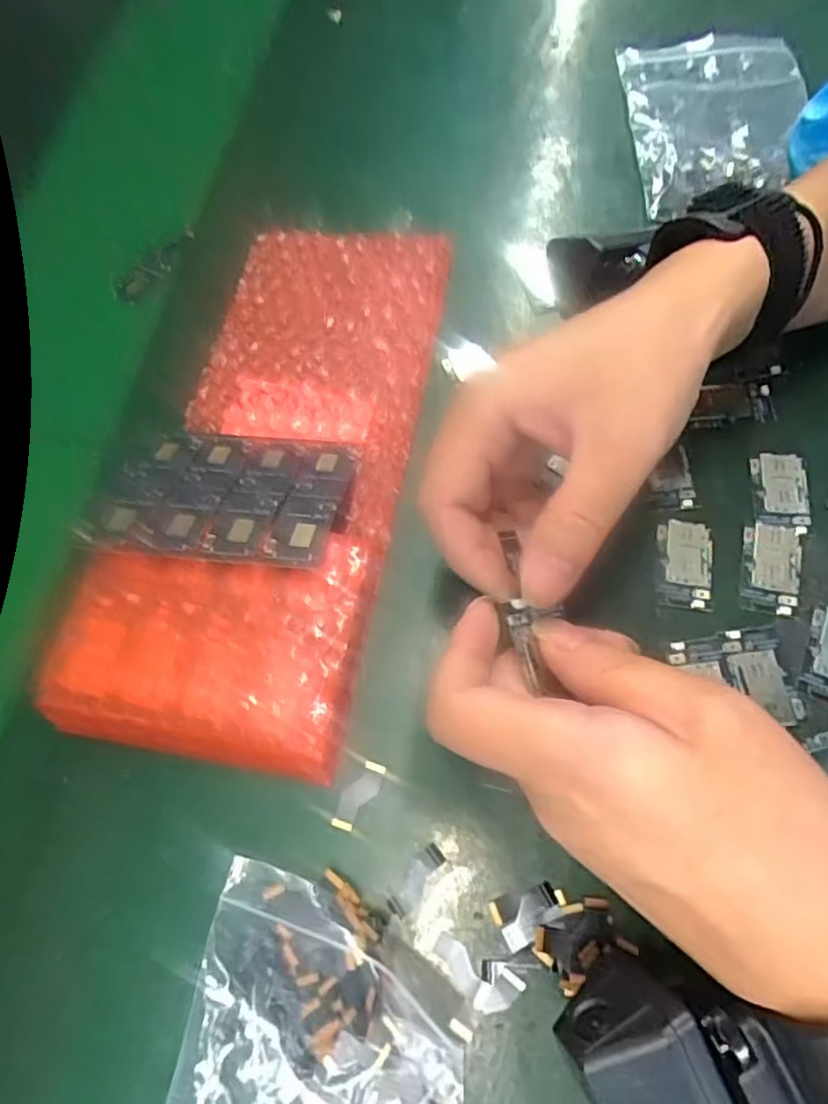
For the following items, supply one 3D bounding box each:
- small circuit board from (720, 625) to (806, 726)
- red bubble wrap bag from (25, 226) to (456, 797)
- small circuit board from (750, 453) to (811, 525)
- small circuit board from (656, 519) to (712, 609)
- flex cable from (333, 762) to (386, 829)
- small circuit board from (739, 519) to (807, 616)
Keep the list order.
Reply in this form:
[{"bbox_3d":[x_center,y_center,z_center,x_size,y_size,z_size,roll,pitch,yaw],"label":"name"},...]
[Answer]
[{"bbox_3d":[0.135,0.048,0.244,0.023,0.004,0.037,-9,67,0],"label":"small circuit board"},{"bbox_3d":[-0.063,-0.046,0.284,0.120,0.029,0.266,8,68,7],"label":"red bubble wrap bag"},{"bbox_3d":[0.159,-0.028,0.271,0.022,0.004,0.034,5,68,5],"label":"small circuit board"},{"bbox_3d":[0.114,0.005,0.263,0.022,0.004,0.038,7,68,6],"label":"small circuit board"},{"bbox_3d":[-0.021,0.092,0.239,0.010,0.004,0.027,34,73,16],"label":"flex cable"},{"bbox_3d":[0.148,0.005,0.258,0.023,0.004,0.041,12,69,8],"label":"small circuit board"}]

